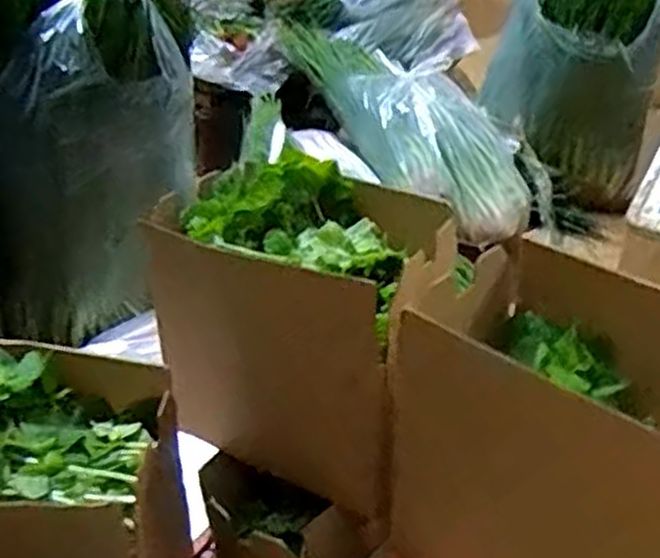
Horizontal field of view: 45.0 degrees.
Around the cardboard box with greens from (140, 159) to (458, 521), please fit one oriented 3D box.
[{"bbox_3d":[-0.024,0.039,0.769,0.249,0.256,0.174,17,35,24],"label":"cardboard box with greens"}]

